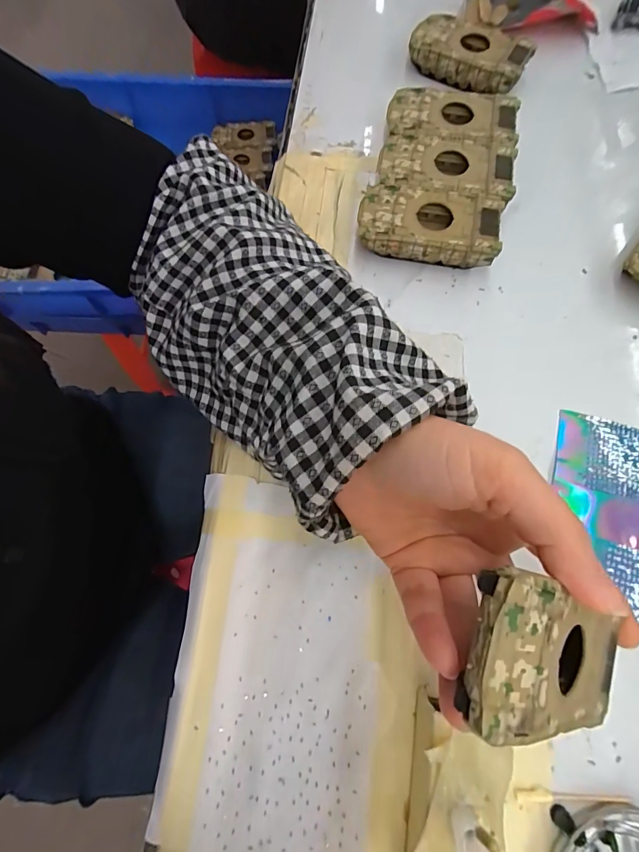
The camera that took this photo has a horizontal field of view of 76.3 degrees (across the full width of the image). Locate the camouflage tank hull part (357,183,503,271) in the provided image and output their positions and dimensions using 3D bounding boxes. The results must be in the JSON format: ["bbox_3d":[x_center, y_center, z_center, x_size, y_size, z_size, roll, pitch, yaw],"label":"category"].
[{"bbox_3d":[0.077,-0.141,0.293,0.095,0.026,0.048,11,72,4],"label":"camouflage tank hull part"}]

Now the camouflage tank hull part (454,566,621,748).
[{"bbox_3d":[0.080,0.082,0.138,0.096,0.009,0.046,31,70,-31],"label":"camouflage tank hull part"}]

